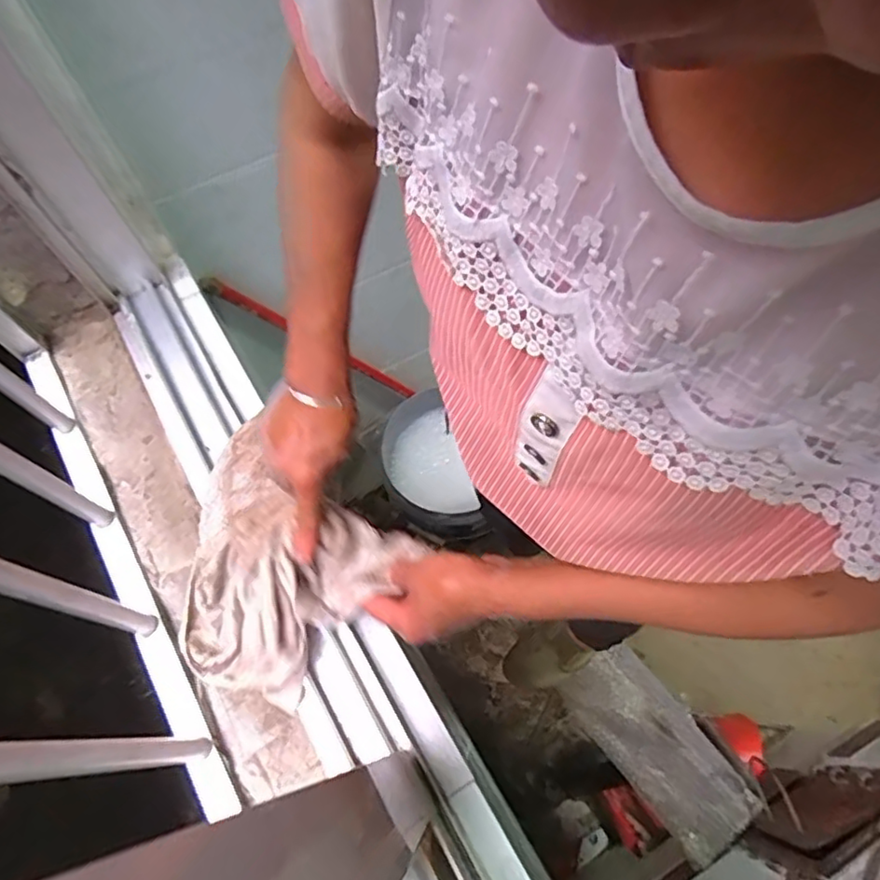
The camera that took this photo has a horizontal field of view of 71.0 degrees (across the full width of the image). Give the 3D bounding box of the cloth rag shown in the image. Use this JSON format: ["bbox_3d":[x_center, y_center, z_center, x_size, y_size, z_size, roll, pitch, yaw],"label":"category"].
[{"bbox_3d":[-0.163,0.122,0.568,0.213,0.064,0.192,31,70,16],"label":"cloth rag"}]

